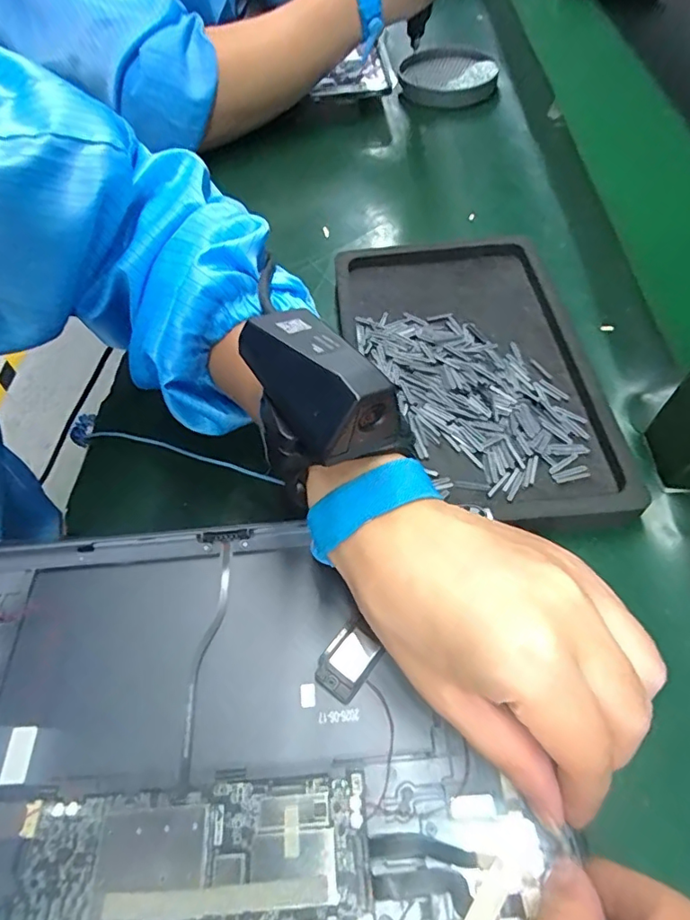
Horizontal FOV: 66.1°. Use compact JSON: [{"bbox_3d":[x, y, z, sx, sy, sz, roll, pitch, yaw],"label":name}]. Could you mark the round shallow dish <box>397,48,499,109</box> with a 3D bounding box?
[{"bbox_3d":[0.114,-0.430,0.591,0.106,0.022,0.096,3,57,2],"label":"round shallow dish"}]

